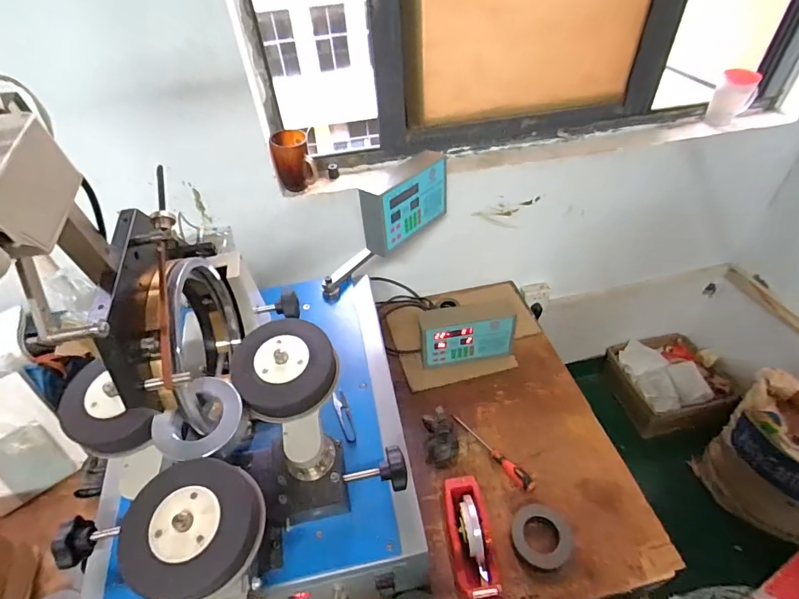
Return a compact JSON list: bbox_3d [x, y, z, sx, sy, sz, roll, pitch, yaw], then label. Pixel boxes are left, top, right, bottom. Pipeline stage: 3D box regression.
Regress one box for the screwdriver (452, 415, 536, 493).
[{"bbox_3d":[0.195,0.318,0.892,0.025,0.023,0.212,-32,51,-26],"label":"screwdriver"}]

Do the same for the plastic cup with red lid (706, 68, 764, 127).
[{"bbox_3d":[0.838,-0.509,1.068,0.085,0.119,0.064,21,50,24],"label":"plastic cup with red lid"}]

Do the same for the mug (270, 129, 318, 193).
[{"bbox_3d":[-0.239,-0.318,0.974,0.086,0.112,0.082,-11,45,-8],"label":"mug"}]

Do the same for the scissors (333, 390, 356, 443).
[{"bbox_3d":[-0.096,0.205,0.744,0.024,0.004,0.096,-7,51,-26],"label":"scissors"}]

